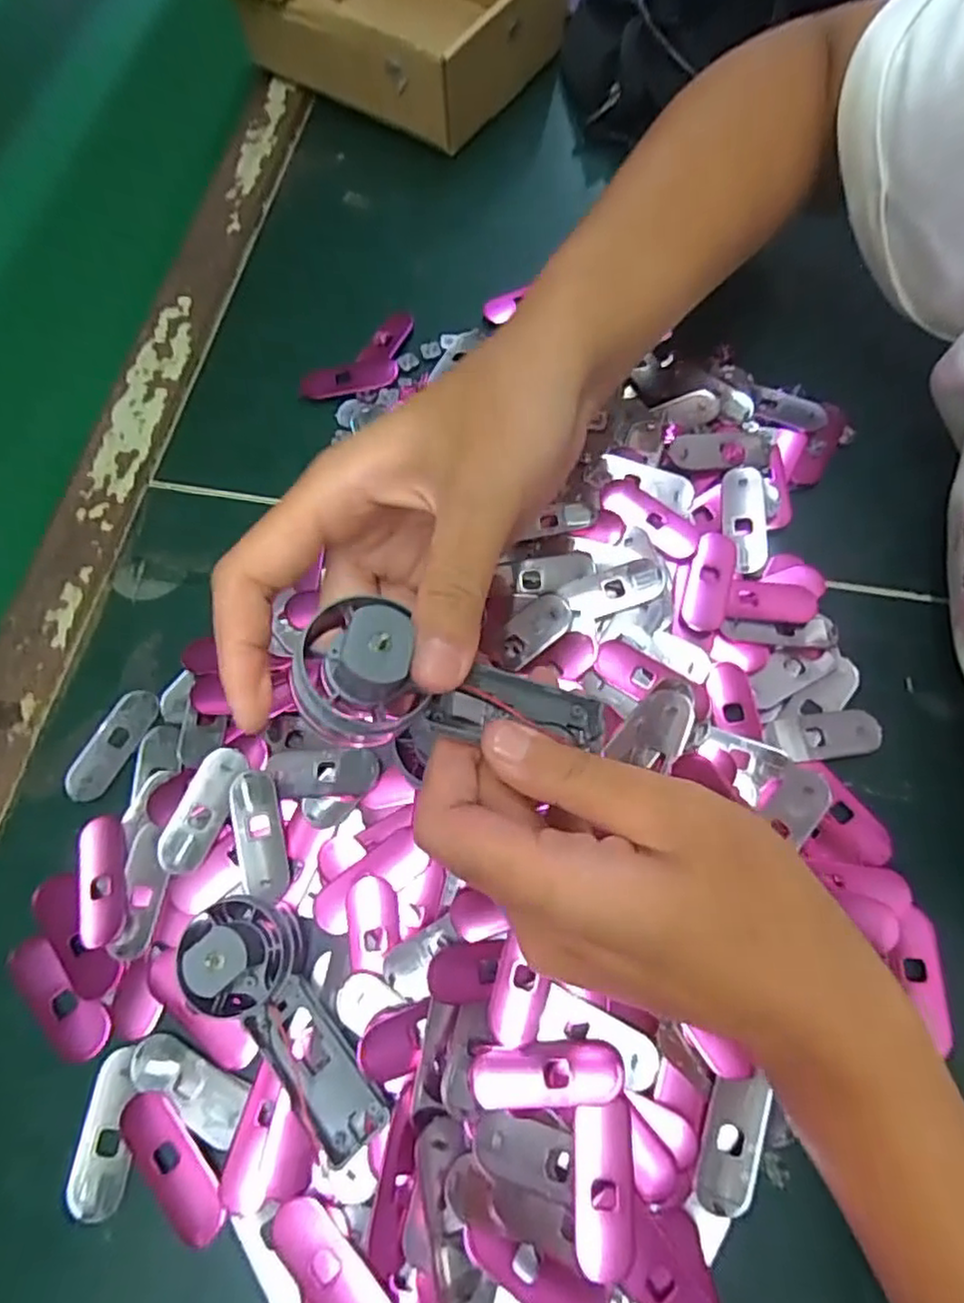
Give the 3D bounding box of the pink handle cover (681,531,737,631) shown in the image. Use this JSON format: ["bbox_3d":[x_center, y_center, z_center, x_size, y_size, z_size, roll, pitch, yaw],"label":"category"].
[{"bbox_3d":[0.099,-0.032,0.292,0.017,0.009,0.047,13,70,7],"label":"pink handle cover"}]

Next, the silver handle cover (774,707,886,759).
[{"bbox_3d":[0.142,0.033,0.275,0.042,0.004,0.019,-7,69,0],"label":"silver handle cover"}]

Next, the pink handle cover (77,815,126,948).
[{"bbox_3d":[-0.147,0.087,0.259,0.017,0.008,0.048,-13,69,-3],"label":"pink handle cover"}]

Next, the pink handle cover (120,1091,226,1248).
[{"bbox_3d":[-0.105,0.173,0.227,0.050,0.004,0.019,41,76,16],"label":"pink handle cover"}]

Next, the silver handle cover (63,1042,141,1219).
[{"bbox_3d":[-0.129,0.164,0.232,0.019,0.004,0.049,3,69,4],"label":"silver handle cover"}]

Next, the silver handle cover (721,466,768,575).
[{"bbox_3d":[0.118,-0.060,0.303,0.019,0.009,0.047,-1,69,2],"label":"silver handle cover"}]

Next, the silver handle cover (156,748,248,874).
[{"bbox_3d":[-0.109,0.062,0.266,0.018,0.008,0.049,22,72,10],"label":"silver handle cover"}]

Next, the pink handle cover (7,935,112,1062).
[{"bbox_3d":[-0.156,0.127,0.248,0.052,0.005,0.018,37,75,15],"label":"pink handle cover"}]

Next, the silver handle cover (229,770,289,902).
[{"bbox_3d":[-0.087,0.071,0.263,0.018,0.007,0.048,-14,69,-3],"label":"silver handle cover"}]

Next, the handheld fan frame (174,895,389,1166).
[{"bbox_3d":[-0.068,0.125,0.226,0.032,0.033,0.089,-34,72,-10],"label":"handheld fan frame"}]

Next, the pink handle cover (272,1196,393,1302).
[{"bbox_3d":[-0.047,0.197,0.212,0.049,0.004,0.020,37,75,15],"label":"pink handle cover"}]

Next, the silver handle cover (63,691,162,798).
[{"bbox_3d":[-0.156,0.038,0.283,0.019,0.004,0.049,26,72,12],"label":"silver handle cover"}]

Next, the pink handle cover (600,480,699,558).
[{"bbox_3d":[0.076,-0.061,0.306,0.049,0.006,0.016,42,76,16],"label":"pink handle cover"}]

